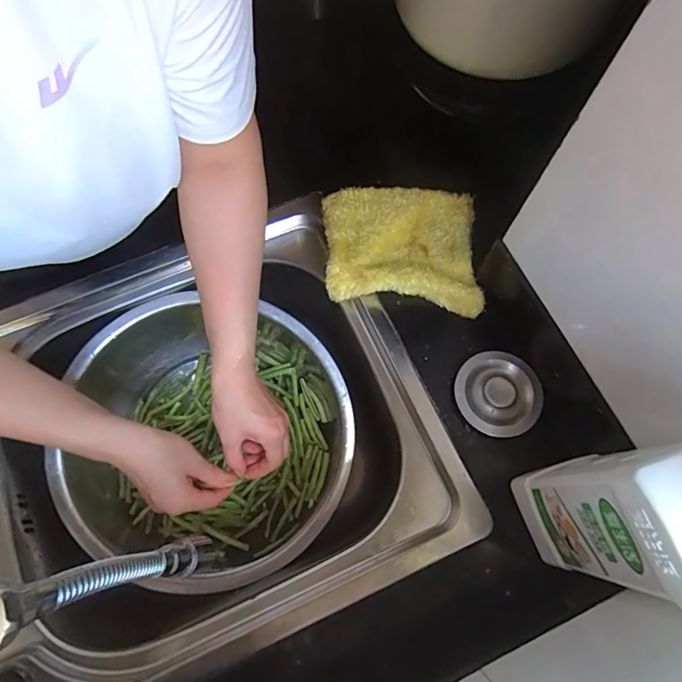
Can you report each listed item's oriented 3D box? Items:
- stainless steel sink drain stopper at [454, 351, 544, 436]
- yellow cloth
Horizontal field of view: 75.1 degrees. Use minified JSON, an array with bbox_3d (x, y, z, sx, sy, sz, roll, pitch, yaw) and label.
[{"bbox_3d":[0.156,0.052,0.439,0.079,0.016,0.081,0,71,0],"label":"stainless steel sink drain stopper"},{"bbox_3d":[0.064,-0.102,0.485,0.163,0.025,0.142,1,71,1],"label":"yellow cloth"}]

